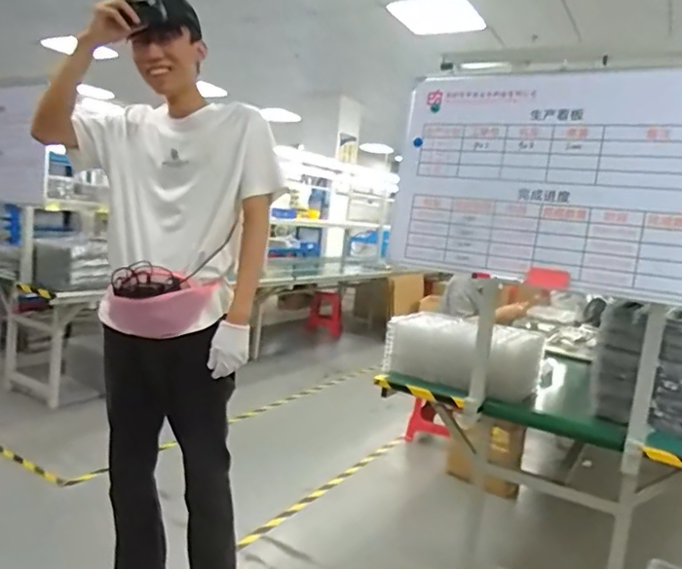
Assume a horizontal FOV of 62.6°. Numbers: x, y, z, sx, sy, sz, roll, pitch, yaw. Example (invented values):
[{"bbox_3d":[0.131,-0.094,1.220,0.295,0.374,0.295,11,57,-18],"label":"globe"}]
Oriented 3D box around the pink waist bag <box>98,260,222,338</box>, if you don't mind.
[{"bbox_3d":[-0.470,0.039,1.421,0.290,0.171,0.047,6,7,2],"label":"pink waist bag"}]

